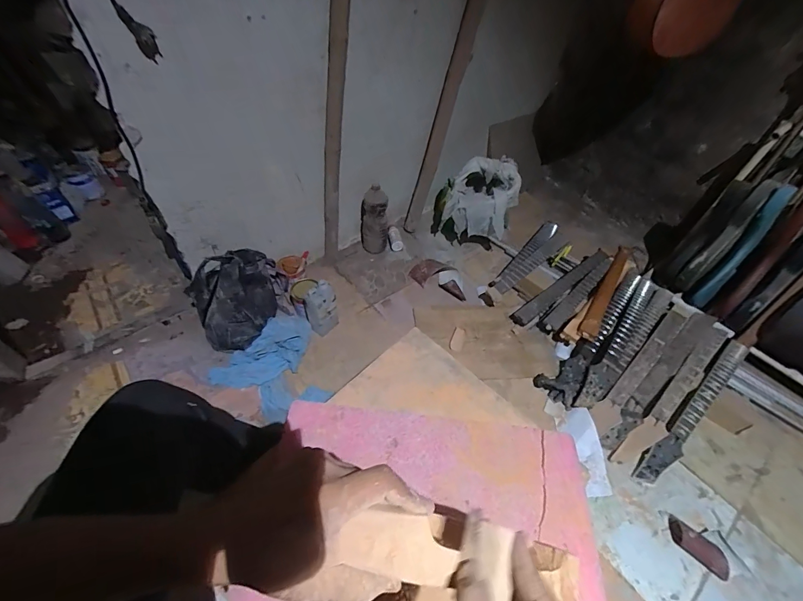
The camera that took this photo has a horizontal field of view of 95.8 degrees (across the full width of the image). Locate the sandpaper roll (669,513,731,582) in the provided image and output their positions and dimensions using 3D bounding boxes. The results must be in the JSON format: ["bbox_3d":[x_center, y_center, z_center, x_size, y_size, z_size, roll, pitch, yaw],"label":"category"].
[{"bbox_3d":[0.768,0.635,0.939,0.140,0.028,0.069,38,57,26],"label":"sandpaper roll"}]

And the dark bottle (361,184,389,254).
[{"bbox_3d":[-0.116,-0.350,1.540,0.109,0.276,0.087,-4,51,-8],"label":"dark bottle"}]

